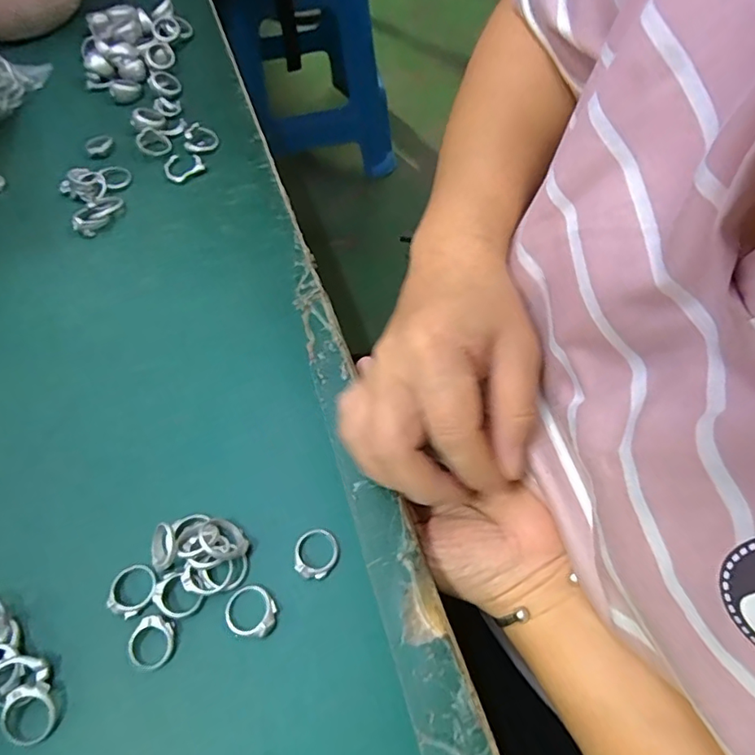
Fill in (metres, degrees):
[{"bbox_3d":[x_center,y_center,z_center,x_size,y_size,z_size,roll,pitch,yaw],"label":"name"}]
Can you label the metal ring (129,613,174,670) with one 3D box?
[{"bbox_3d":[-0.097,0.114,0.227,0.018,0.004,0.021,19,65,12],"label":"metal ring"}]

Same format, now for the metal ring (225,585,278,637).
[{"bbox_3d":[-0.056,0.102,0.233,0.023,0.004,0.020,2,63,3],"label":"metal ring"}]

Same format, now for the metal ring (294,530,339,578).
[{"bbox_3d":[-0.028,0.080,0.243,0.020,0.006,0.022,-1,62,2],"label":"metal ring"}]

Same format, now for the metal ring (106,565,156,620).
[{"bbox_3d":[-0.111,0.095,0.238,0.020,0.004,0.022,-1,62,2],"label":"metal ring"}]

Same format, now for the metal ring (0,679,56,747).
[{"bbox_3d":[-0.143,0.138,0.216,0.019,0.004,0.022,-16,84,-20],"label":"metal ring"}]

